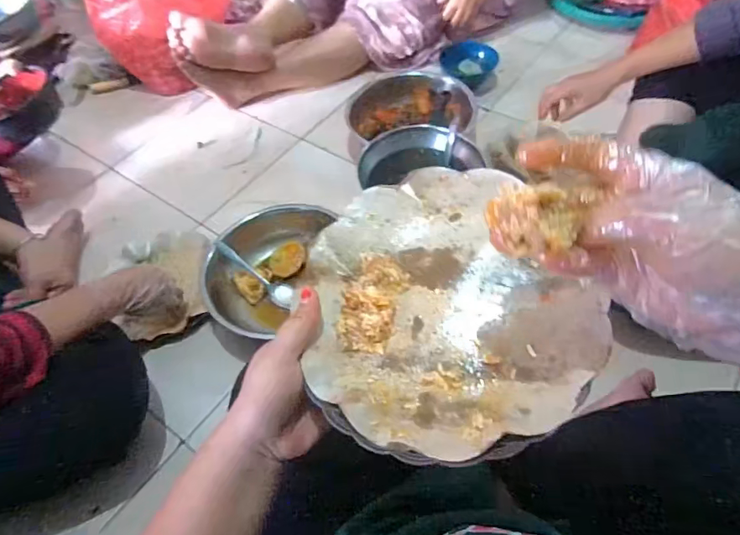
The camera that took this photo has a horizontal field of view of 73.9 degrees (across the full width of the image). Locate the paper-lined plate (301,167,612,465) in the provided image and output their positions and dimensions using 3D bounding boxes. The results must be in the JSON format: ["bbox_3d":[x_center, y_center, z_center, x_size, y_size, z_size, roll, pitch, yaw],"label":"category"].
[{"bbox_3d":[0.058,0.024,0.366,0.200,0.038,0.222,-3,53,3],"label":"paper-lined plate"}]

